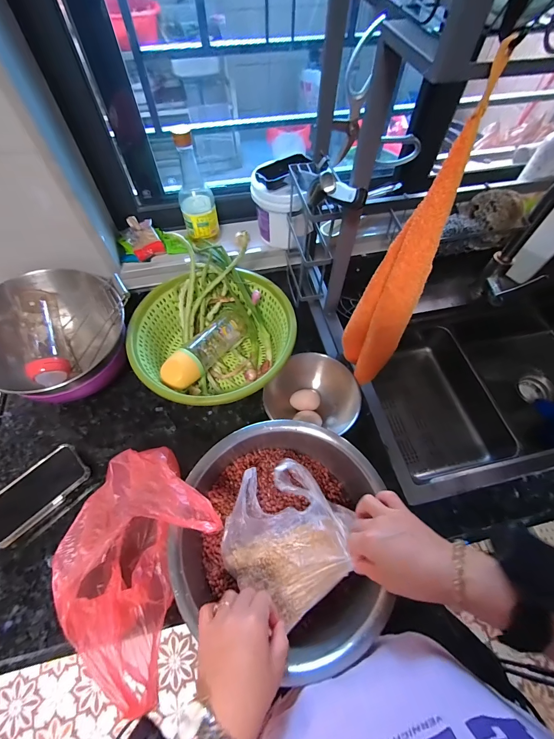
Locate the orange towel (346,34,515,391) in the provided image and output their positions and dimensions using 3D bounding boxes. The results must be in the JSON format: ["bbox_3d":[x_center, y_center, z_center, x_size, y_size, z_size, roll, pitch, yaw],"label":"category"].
[{"bbox_3d":[0.149,-0.108,0.380,0.078,0.381,0.053,21,63,11],"label":"orange towel"}]

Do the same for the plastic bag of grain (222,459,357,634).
[{"bbox_3d":[0.013,0.221,0.426,0.169,0.035,0.158,35,66,17],"label":"plastic bag of grain"}]

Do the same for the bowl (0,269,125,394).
[{"bbox_3d":[-0.390,-0.072,0.567,0.230,0.122,0.196,-19,63,-11],"label":"bowl"}]

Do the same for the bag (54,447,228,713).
[{"bbox_3d":[-0.182,0.234,0.410,0.189,0.152,0.233,21,63,11],"label":"bag"}]

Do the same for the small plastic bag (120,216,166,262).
[{"bbox_3d":[-0.279,-0.273,0.646,0.063,0.039,0.086,-33,66,-18],"label":"small plastic bag"}]

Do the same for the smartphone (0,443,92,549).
[{"bbox_3d":[-0.389,0.195,0.502,0.082,0.017,0.153,44,66,11],"label":"smartphone"}]

